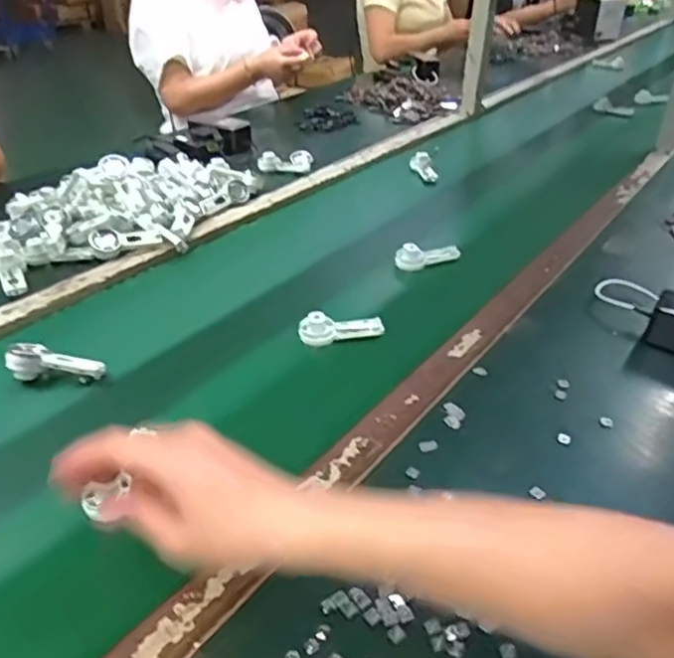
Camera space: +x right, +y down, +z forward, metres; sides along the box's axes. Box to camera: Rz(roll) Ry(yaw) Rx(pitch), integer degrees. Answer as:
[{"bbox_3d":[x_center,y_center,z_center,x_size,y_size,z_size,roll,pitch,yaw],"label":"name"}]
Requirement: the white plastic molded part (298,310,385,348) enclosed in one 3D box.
[{"bbox_3d":[0.006,-0.004,0.702,0.093,0.031,0.026,-8,36,-14],"label":"white plastic molded part"}]

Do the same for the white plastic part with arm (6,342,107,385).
[{"bbox_3d":[-0.282,0.034,0.631,0.091,0.030,0.031,1,35,-3],"label":"white plastic part with arm"}]

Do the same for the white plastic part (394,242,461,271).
[{"bbox_3d":[0.123,-0.100,0.853,0.091,0.036,0.032,-16,39,-25],"label":"white plastic part"}]

